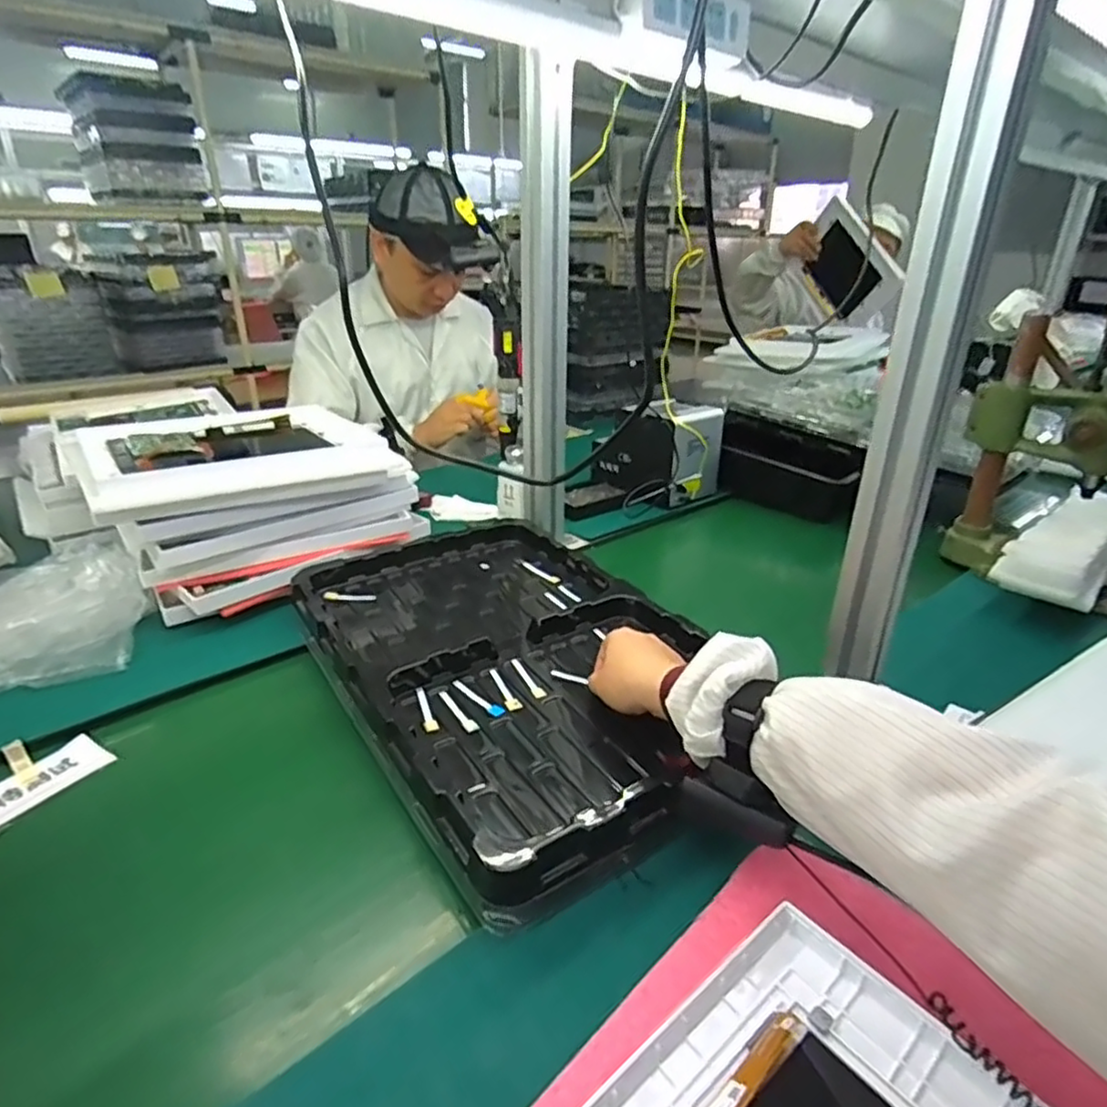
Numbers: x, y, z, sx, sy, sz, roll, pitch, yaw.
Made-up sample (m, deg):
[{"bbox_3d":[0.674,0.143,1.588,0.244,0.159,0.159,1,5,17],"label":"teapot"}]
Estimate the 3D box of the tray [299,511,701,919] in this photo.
[{"bbox_3d":[-0.038,0.090,0.633,0.307,0.038,0.467,-16,31,-31],"label":"tray"}]

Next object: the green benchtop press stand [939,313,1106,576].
[{"bbox_3d":[0.615,-0.127,0.855,0.161,0.292,0.106,18,30,31],"label":"green benchtop press stand"}]

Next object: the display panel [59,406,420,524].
[{"bbox_3d":[-0.388,-0.123,0.827,0.325,0.045,0.254,-15,30,-31],"label":"display panel"}]

